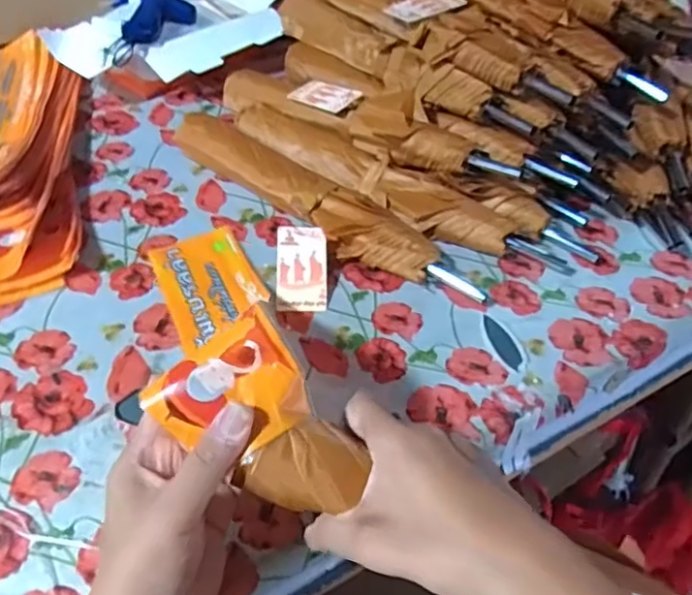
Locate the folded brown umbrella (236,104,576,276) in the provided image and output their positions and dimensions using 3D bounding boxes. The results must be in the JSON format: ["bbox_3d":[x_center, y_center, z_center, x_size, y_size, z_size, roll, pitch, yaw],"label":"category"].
[{"bbox_3d":[0.037,-0.103,0.554,0.346,0.038,0.067,26,50,19],"label":"folded brown umbrella"}]

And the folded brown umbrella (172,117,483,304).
[{"bbox_3d":[-0.030,-0.084,0.536,0.334,0.034,0.053,30,52,22],"label":"folded brown umbrella"}]

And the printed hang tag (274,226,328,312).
[{"bbox_3d":[-0.036,-0.024,0.484,0.041,0.004,0.075,2,69,-6],"label":"printed hang tag"}]

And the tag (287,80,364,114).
[{"bbox_3d":[-0.020,-0.200,0.586,0.074,0.006,0.034,25,69,32],"label":"tag"}]

